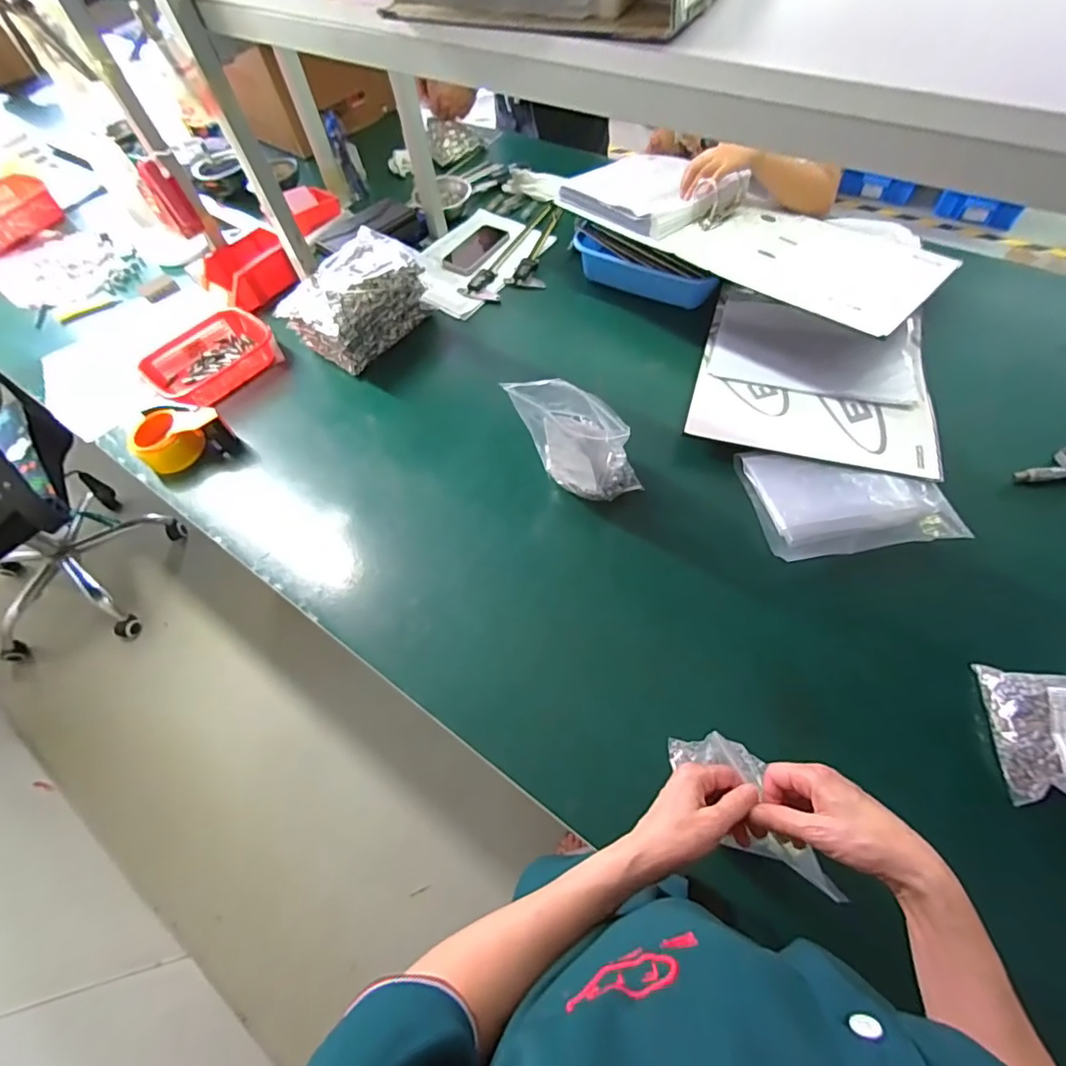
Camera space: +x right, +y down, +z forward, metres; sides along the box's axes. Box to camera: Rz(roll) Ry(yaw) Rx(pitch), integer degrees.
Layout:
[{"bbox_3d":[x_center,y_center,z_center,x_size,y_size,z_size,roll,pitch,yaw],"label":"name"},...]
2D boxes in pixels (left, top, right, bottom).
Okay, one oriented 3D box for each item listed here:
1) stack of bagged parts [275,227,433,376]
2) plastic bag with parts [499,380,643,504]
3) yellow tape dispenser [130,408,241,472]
[{"bbox_3d":[-0.309,-0.421,0.939,0.155,0.120,0.244,27,66,18],"label":"stack of bagged parts"},{"bbox_3d":[0.061,-0.105,0.677,0.174,0.212,0.063,1,60,5],"label":"plastic bag with parts"},{"bbox_3d":[-0.577,-0.162,0.842,0.138,0.069,0.105,-32,63,-13],"label":"yellow tape dispenser"}]

